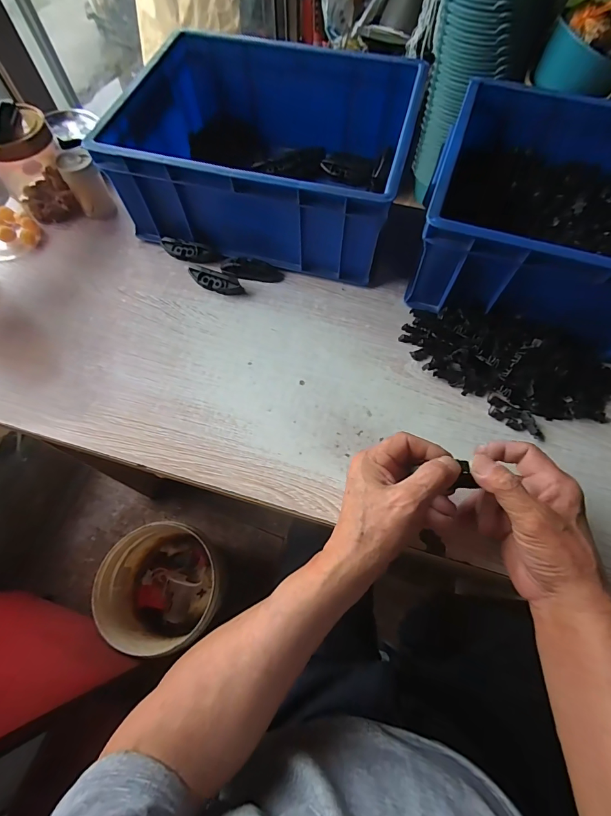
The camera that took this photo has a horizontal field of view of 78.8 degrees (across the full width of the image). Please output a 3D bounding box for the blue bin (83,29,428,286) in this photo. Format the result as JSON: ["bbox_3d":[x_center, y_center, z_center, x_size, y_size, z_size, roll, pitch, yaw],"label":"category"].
[{"bbox_3d":[-0.045,-0.325,0.486,0.331,0.133,0.258,14,67,6],"label":"blue bin"}]

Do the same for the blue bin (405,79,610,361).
[{"bbox_3d":[0.309,-0.210,0.421,0.325,0.113,0.262,16,67,7],"label":"blue bin"}]

